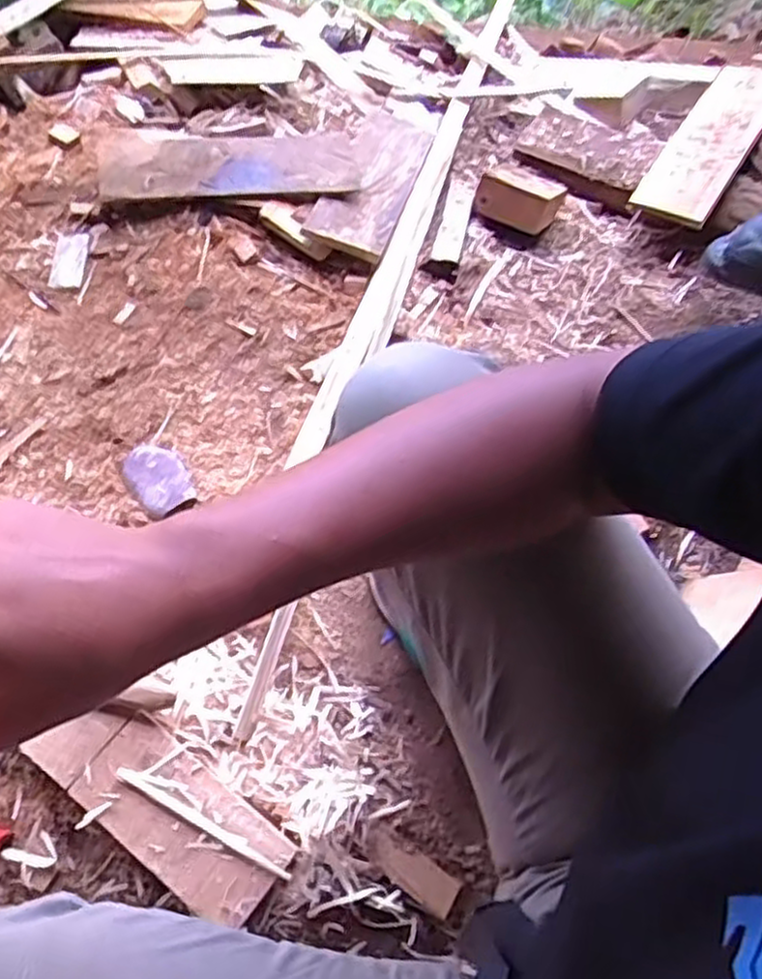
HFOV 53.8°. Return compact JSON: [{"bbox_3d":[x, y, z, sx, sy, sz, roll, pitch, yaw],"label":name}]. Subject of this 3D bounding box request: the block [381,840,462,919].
[{"bbox_3d":[0.038,0.381,0.742,0.082,0.009,0.035,32,68,13],"label":"block"}]

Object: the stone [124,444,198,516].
[{"bbox_3d":[-0.273,-0.017,0.918,0.065,0.025,0.101,-28,69,-13],"label":"stone"}]

